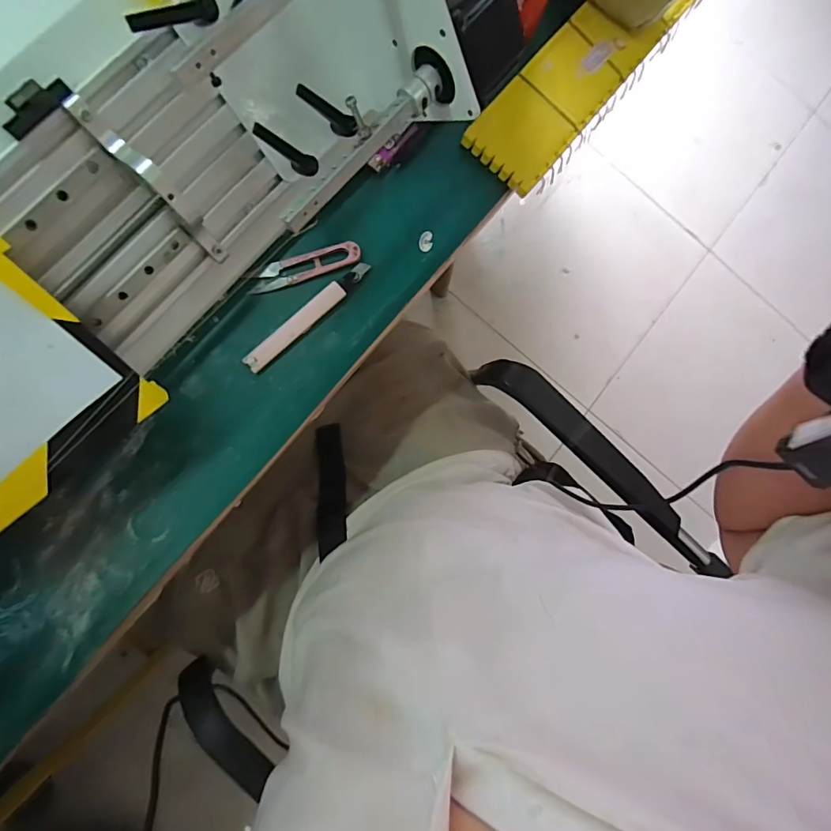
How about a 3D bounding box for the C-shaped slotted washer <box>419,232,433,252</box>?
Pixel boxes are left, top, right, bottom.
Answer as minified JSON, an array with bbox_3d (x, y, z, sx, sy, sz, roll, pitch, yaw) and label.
[{"bbox_3d":[0.010,-0.159,0.418,0.012,0.004,0.019,5,85,-8],"label":"C-shaped slotted washer"}]

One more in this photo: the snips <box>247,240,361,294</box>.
[{"bbox_3d":[-0.096,-0.129,0.396,0.097,0.011,0.023,-20,88,-9],"label":"snips"}]

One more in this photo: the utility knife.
[{"bbox_3d":[-0.091,-0.086,0.390,0.132,0.008,0.015,-43,92,-9],"label":"utility knife"}]

